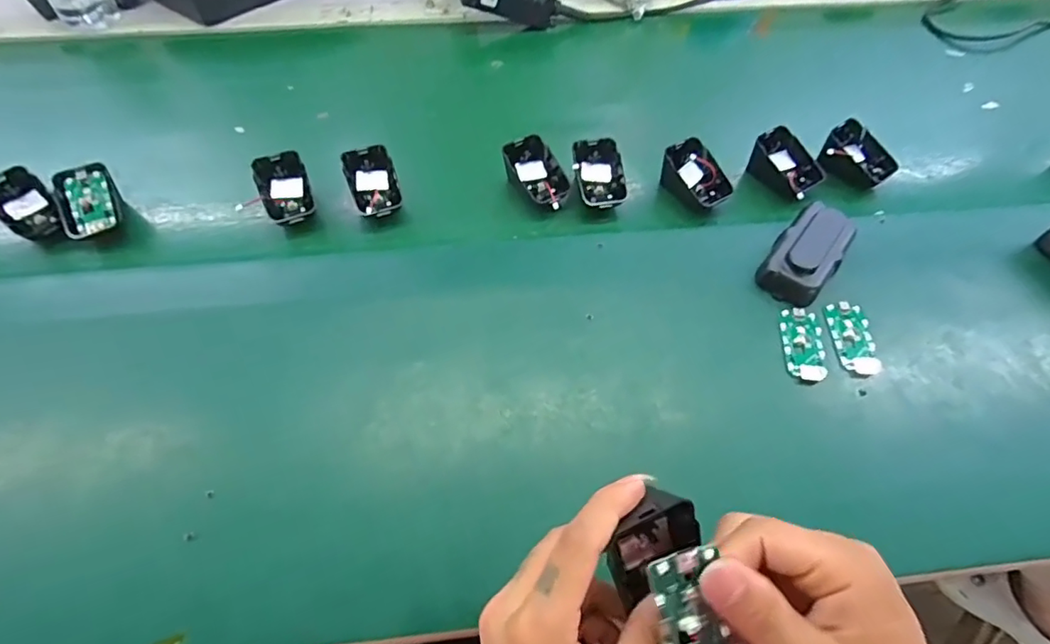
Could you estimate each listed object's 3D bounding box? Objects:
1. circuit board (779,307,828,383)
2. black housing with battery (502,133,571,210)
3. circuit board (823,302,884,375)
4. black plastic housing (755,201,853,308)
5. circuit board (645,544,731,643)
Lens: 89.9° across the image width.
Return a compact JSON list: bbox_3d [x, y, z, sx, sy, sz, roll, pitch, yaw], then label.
[{"bbox_3d":[0.219,0.017,0.414,0.030,0.006,0.063,8,56,4],"label":"circuit board"},{"bbox_3d":[0.013,-0.140,0.499,0.047,0.037,0.066,-31,62,-20],"label":"black housing with battery"},{"bbox_3d":[0.260,0.013,0.420,0.032,0.008,0.063,2,56,0],"label":"circuit board"},{"bbox_3d":[0.240,-0.060,0.446,0.049,0.026,0.106,36,62,21],"label":"black plastic housing"},{"bbox_3d":[0.071,0.127,0.221,0.029,0.006,0.062,-16,96,-11],"label":"circuit board"}]

